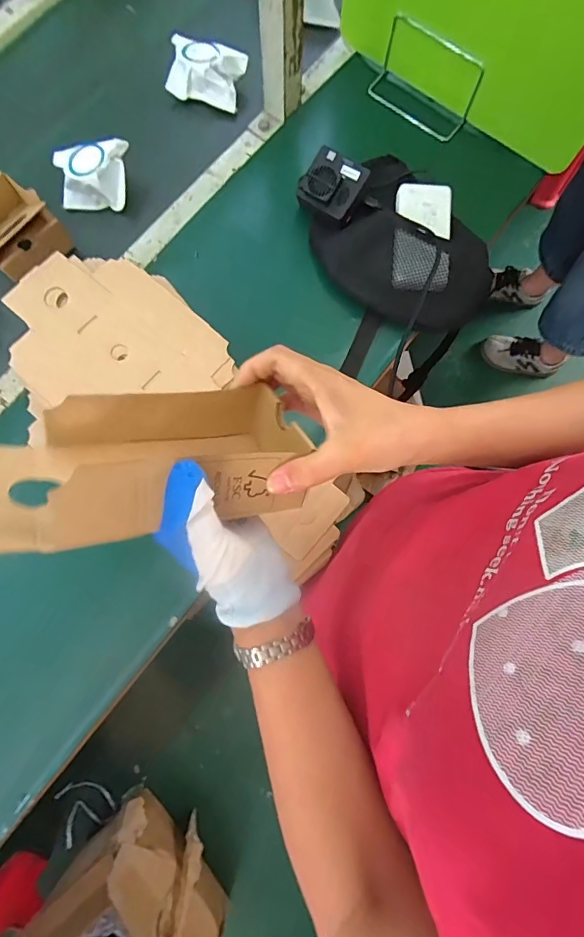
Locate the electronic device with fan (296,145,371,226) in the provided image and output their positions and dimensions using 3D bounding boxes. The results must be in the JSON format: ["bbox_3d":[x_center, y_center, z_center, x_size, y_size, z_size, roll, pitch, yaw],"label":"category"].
[{"bbox_3d":[0.052,-0.377,0.575,0.078,0.027,0.076,30,97,-1],"label":"electronic device with fan"}]

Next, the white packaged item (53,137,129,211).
[{"bbox_3d":[-0.283,-0.418,0.617,0.100,0.057,0.067,5,78,-2],"label":"white packaged item"}]

